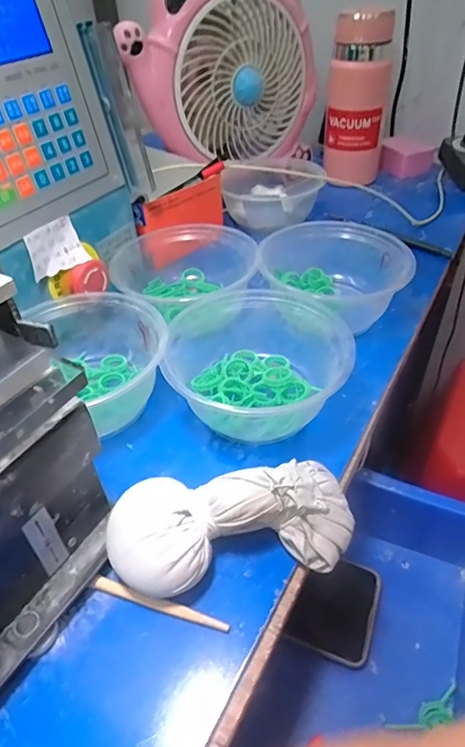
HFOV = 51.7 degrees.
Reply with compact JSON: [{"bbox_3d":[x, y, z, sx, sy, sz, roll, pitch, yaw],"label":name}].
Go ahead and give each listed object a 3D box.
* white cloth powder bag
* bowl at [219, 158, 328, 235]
[{"bbox_3d":[0.000,0.087,0.280,0.137,0.045,0.061,-9,42,-8],"label":"white cloth powder bag"},{"bbox_3d":[0.050,-0.226,0.605,0.122,0.053,0.136,-4,42,-1],"label":"bowl"}]

